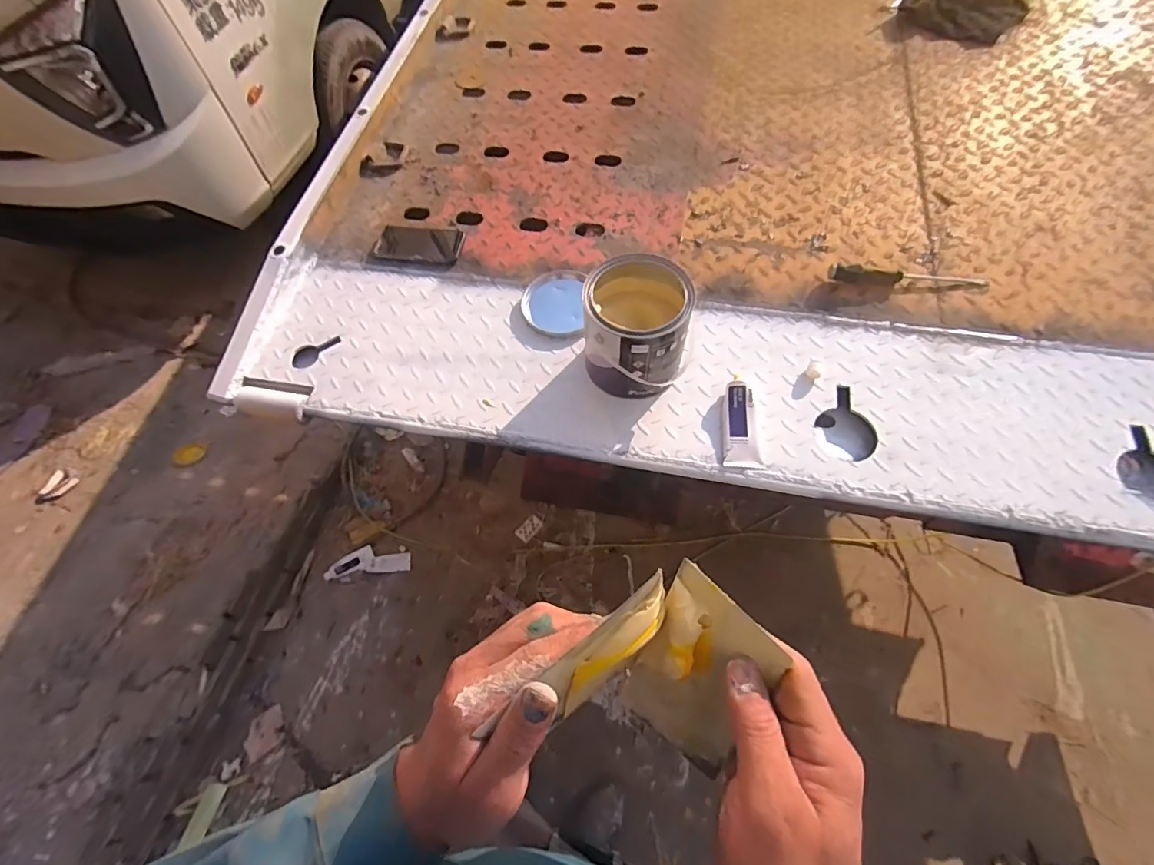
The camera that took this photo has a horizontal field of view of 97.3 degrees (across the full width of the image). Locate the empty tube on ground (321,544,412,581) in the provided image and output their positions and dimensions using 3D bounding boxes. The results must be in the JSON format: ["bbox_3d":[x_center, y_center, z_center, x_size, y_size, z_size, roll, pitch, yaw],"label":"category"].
[{"bbox_3d":[-0.657,0.404,1.600,0.258,0.022,0.086,-7,63,-1],"label":"empty tube on ground"}]

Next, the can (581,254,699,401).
[{"bbox_3d":[0.086,-0.147,0.749,0.143,0.155,0.143,3,63,4],"label":"can"}]

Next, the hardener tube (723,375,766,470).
[{"bbox_3d":[0.243,-0.018,0.739,0.053,0.031,0.140,5,64,5],"label":"hardener tube"}]

